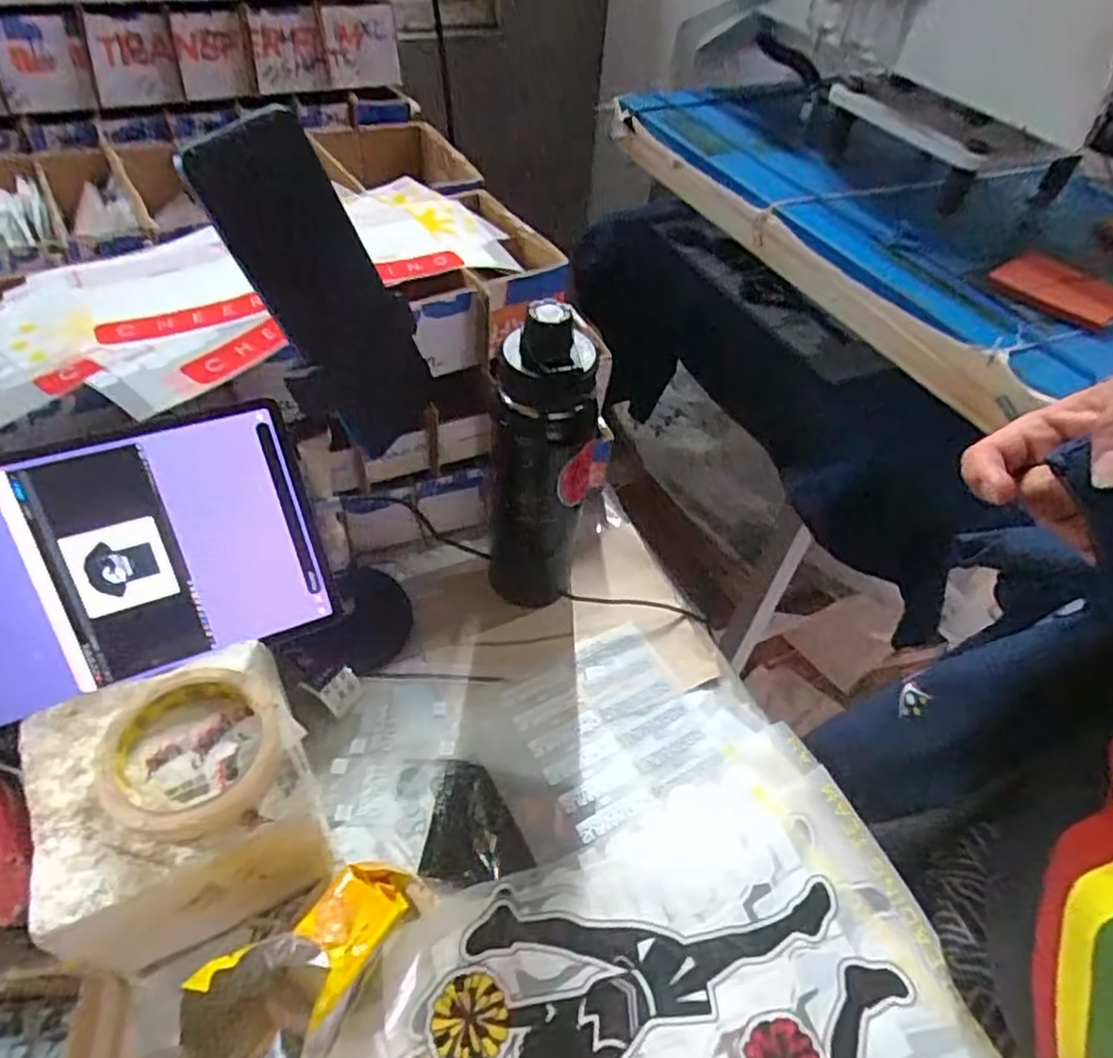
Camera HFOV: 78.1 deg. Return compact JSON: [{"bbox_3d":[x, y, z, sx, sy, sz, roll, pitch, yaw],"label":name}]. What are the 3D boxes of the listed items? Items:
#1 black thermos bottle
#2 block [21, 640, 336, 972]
[{"bbox_3d":[-0.013,-0.043,0.540,0.079,0.275,0.072,-8,50,-12],"label":"black thermos bottle"},{"bbox_3d":[-0.225,0.169,0.430,0.140,0.129,0.134,-19,53,-20],"label":"block"}]

